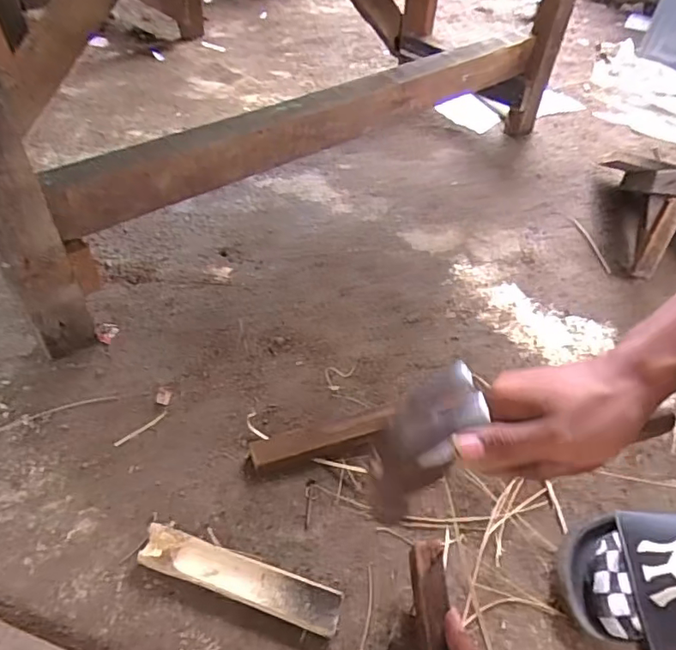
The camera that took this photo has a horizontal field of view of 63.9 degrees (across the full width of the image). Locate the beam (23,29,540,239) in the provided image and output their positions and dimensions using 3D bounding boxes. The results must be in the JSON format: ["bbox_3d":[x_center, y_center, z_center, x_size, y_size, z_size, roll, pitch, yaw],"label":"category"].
[{"bbox_3d":[0.004,-0.282,0.720,0.782,0.072,0.031,-29,55,-28],"label":"beam"}]

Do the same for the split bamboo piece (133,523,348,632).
[{"bbox_3d":[-0.084,0.214,0.463,0.176,0.024,0.038,15,49,9],"label":"split bamboo piece"}]

